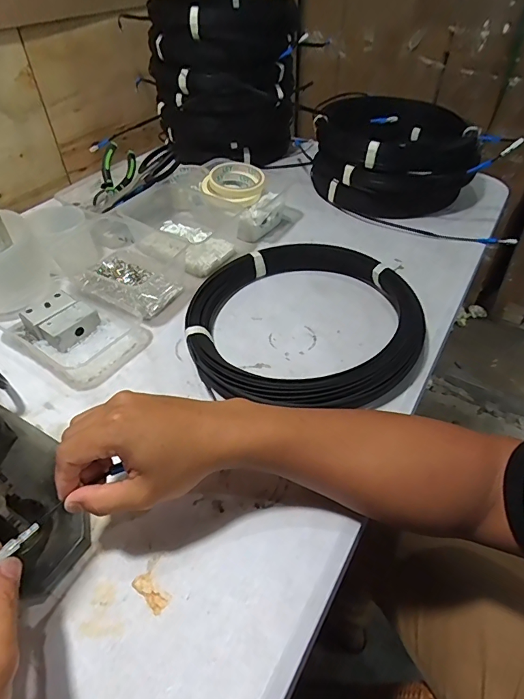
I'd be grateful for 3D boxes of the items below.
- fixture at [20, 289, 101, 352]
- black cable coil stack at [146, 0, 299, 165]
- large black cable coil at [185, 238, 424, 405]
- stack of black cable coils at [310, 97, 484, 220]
[{"bbox_3d":[-0.256,-0.037,0.532,0.071,0.035,0.062,24,49,24],"label":"fixture"},{"bbox_3d":[-0.076,-0.548,0.848,0.263,0.252,0.290,-6,44,-5],"label":"black cable coil stack"},{"bbox_3d":[0.049,-0.038,0.521,0.278,0.042,0.284,-1,44,1],"label":"large black cable coil"},{"bbox_3d":[0.234,-0.365,0.757,0.265,0.142,0.265,8,45,10],"label":"stack of black cable coils"}]

